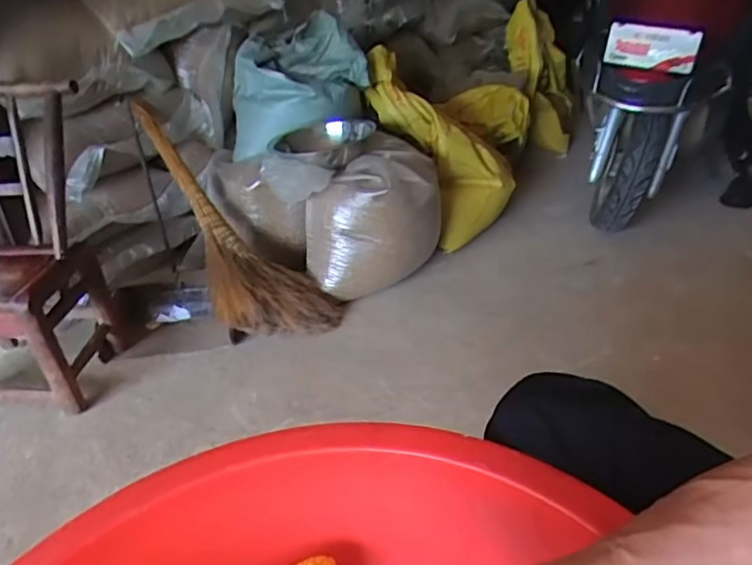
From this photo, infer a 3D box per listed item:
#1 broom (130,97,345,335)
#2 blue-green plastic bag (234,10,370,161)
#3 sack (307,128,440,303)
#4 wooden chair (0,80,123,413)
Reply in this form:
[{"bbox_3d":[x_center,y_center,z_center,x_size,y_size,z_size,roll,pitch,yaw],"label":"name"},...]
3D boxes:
[{"bbox_3d":[-0.409,-0.150,1.488,0.253,0.126,0.767,-33,79,-36],"label":"broom"},{"bbox_3d":[-0.231,-0.543,1.630,0.405,0.349,0.221,-1,28,4],"label":"blue-green plastic bag"},{"bbox_3d":[-0.002,-0.180,1.577,0.350,0.342,0.304,-2,28,3],"label":"sack"},{"bbox_3d":[-0.822,-0.062,1.219,0.406,0.618,0.331,2,29,10],"label":"wooden chair"}]

